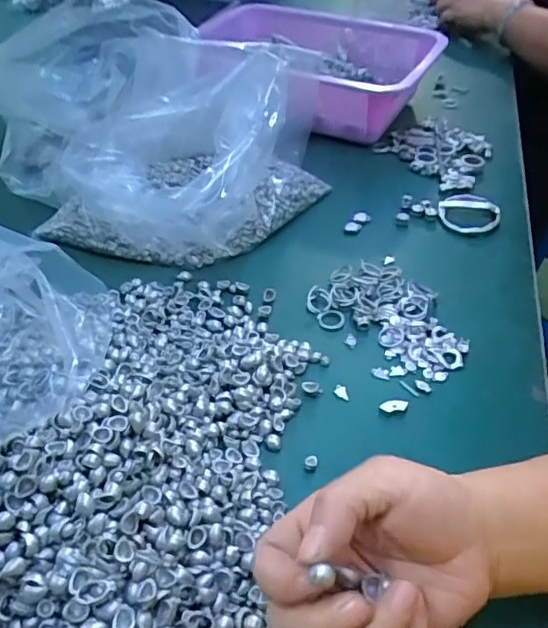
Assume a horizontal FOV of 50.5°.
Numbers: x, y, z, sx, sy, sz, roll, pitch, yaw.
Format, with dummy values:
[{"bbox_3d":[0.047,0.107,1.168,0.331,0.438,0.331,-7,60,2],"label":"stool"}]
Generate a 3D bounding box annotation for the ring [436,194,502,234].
[{"bbox_3d":[0.195,-0.100,0.581,0.058,0.015,0.063,2,43,-2],"label":"ring"}]

